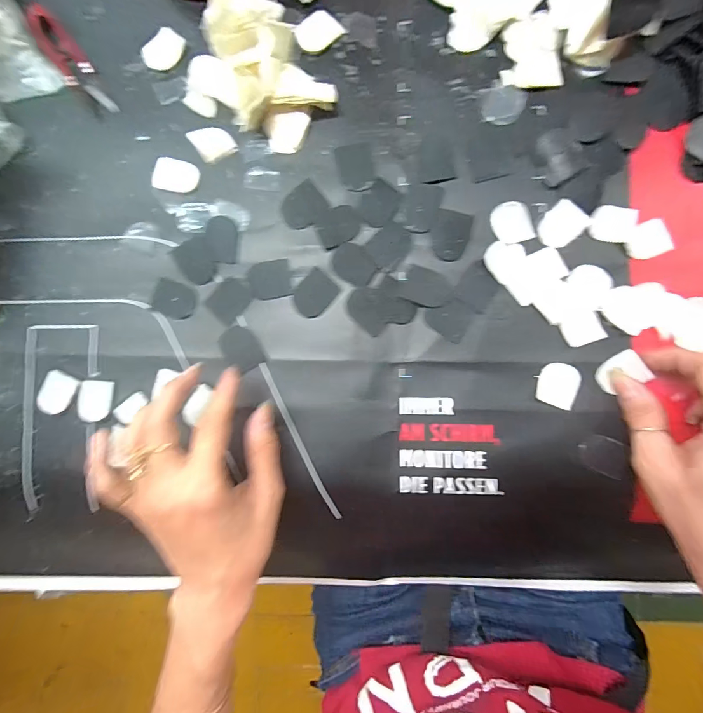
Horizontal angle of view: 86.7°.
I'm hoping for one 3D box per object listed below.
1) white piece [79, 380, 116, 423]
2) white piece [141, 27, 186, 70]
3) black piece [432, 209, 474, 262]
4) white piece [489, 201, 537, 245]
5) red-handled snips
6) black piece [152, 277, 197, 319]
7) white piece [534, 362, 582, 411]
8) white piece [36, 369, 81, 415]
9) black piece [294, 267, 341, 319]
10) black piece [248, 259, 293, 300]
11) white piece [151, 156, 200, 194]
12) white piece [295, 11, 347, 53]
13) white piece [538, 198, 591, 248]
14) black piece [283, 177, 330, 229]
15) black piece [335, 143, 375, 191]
[{"bbox_3d":[-0.197,0.034,0.286,0.025,0.005,0.030,5,89,5],"label":"white piece"},{"bbox_3d":[-0.145,-0.236,0.288,0.023,0.006,0.032,40,92,4],"label":"white piece"},{"bbox_3d":[0.072,-0.088,0.269,0.026,0.004,0.036,13,90,5],"label":"black piece"},{"bbox_3d":[0.114,-0.095,0.264,0.026,0.004,0.029,-23,87,4],"label":"white piece"},{"bbox_3d":[-0.220,-0.231,0.289,0.023,0.011,0.098,-35,87,3],"label":"red-handled snips"},{"bbox_3d":[-0.136,-0.044,0.286,0.033,0.004,0.027,18,91,5],"label":"black piece"},{"bbox_3d":[0.144,0.019,0.258,0.027,0.004,0.030,22,91,5],"label":"white piece"},{"bbox_3d":[-0.228,0.028,0.287,0.026,0.004,0.033,29,91,5],"label":"white piece"},{"bbox_3d":[-0.028,-0.046,0.276,0.026,0.004,0.033,44,92,4],"label":"black piece"},{"bbox_3d":[-0.061,-0.057,0.278,0.031,0.004,0.028,-9,88,4],"label":"black piece"},{"bbox_3d":[-0.134,-0.138,0.284,0.032,0.007,0.025,15,90,5],"label":"white piece"},{"bbox_3d":[-0.024,-0.240,0.276,0.032,0.004,0.023,-38,102,-1],"label":"white piece"},{"bbox_3d":[0.148,-0.092,0.260,0.027,0.004,0.029,41,92,4],"label":"white piece"},{"bbox_3d":[-0.036,-0.111,0.276,0.032,0.004,0.029,-36,86,3],"label":"black piece"},{"bbox_3d":[0.003,-0.140,0.273,0.025,0.004,0.034,-7,88,4],"label":"black piece"}]

